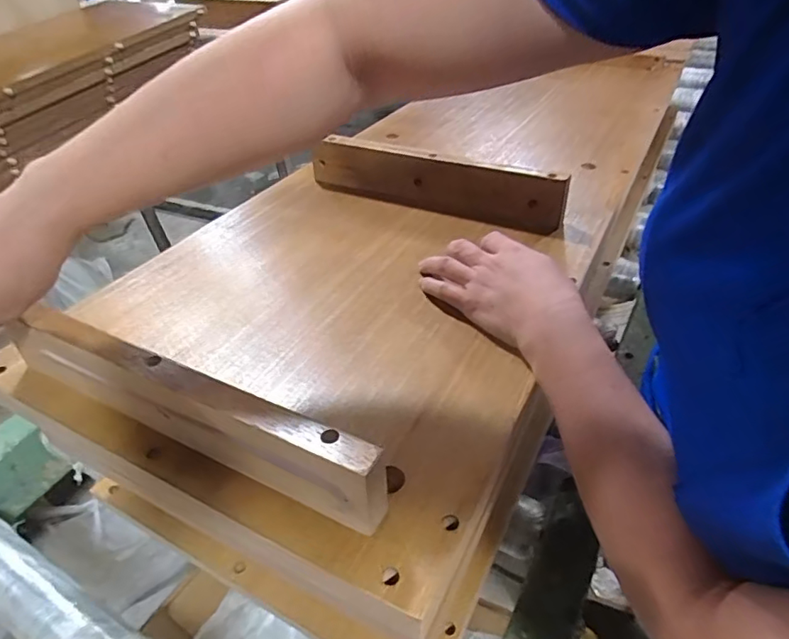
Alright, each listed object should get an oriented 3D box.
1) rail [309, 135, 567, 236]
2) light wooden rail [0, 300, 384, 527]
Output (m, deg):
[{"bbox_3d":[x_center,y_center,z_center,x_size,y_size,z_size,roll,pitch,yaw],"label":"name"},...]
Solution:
[{"bbox_3d":[0.037,-0.154,0.603,0.301,0.058,0.028,17,46,23],"label":"rail"},{"bbox_3d":[-0.135,0.051,0.337,0.287,0.048,0.026,18,47,22],"label":"light wooden rail"}]

